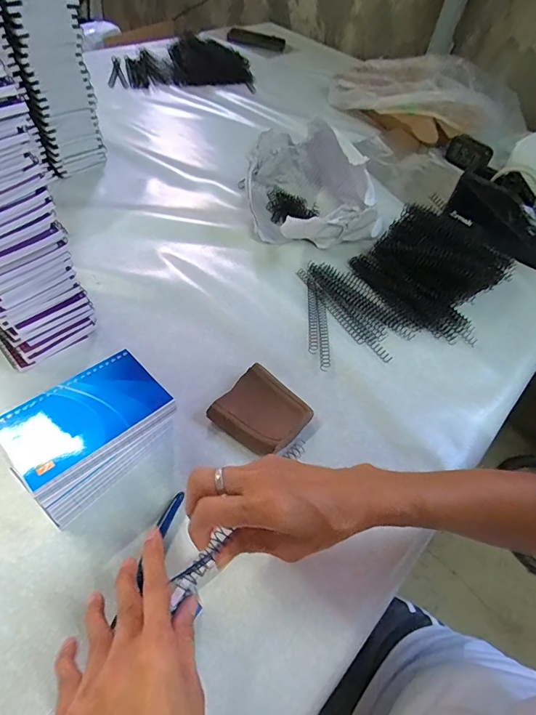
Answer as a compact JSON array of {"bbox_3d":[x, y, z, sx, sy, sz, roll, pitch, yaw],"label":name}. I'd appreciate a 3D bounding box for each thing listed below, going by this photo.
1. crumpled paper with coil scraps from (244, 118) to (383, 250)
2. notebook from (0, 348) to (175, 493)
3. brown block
[{"bbox_3d":[0.070,-0.261,0.629,0.190,0.136,0.201,-5,52,-10],"label":"crumpled paper with coil scraps"},{"bbox_3d":[-0.160,0.047,0.360,0.129,0.008,0.077,-36,63,-29],"label":"notebook"},{"bbox_3d":[-0.005,0.060,0.446,0.088,0.019,0.083,34,56,20],"label":"brown block"}]

